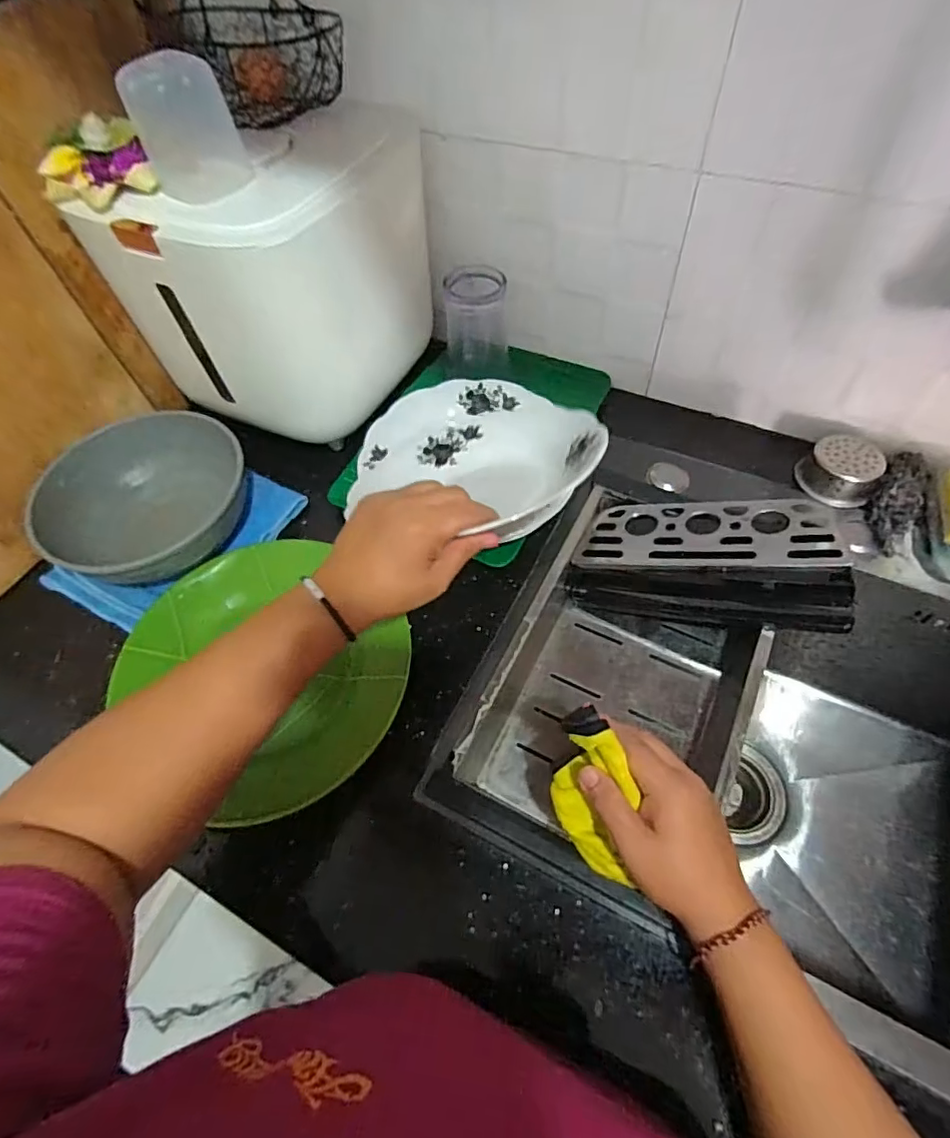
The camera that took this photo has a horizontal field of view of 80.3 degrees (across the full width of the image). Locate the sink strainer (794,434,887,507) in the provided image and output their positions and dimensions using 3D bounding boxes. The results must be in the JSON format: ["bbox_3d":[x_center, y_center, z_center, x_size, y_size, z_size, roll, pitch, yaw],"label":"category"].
[{"bbox_3d":[0.363,-0.098,0.559,0.069,0.040,0.061,33,64,22],"label":"sink strainer"}]

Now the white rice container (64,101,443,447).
[{"bbox_3d":[-0.185,-0.301,0.565,0.209,0.193,0.252,19,59,15],"label":"white rice container"}]

